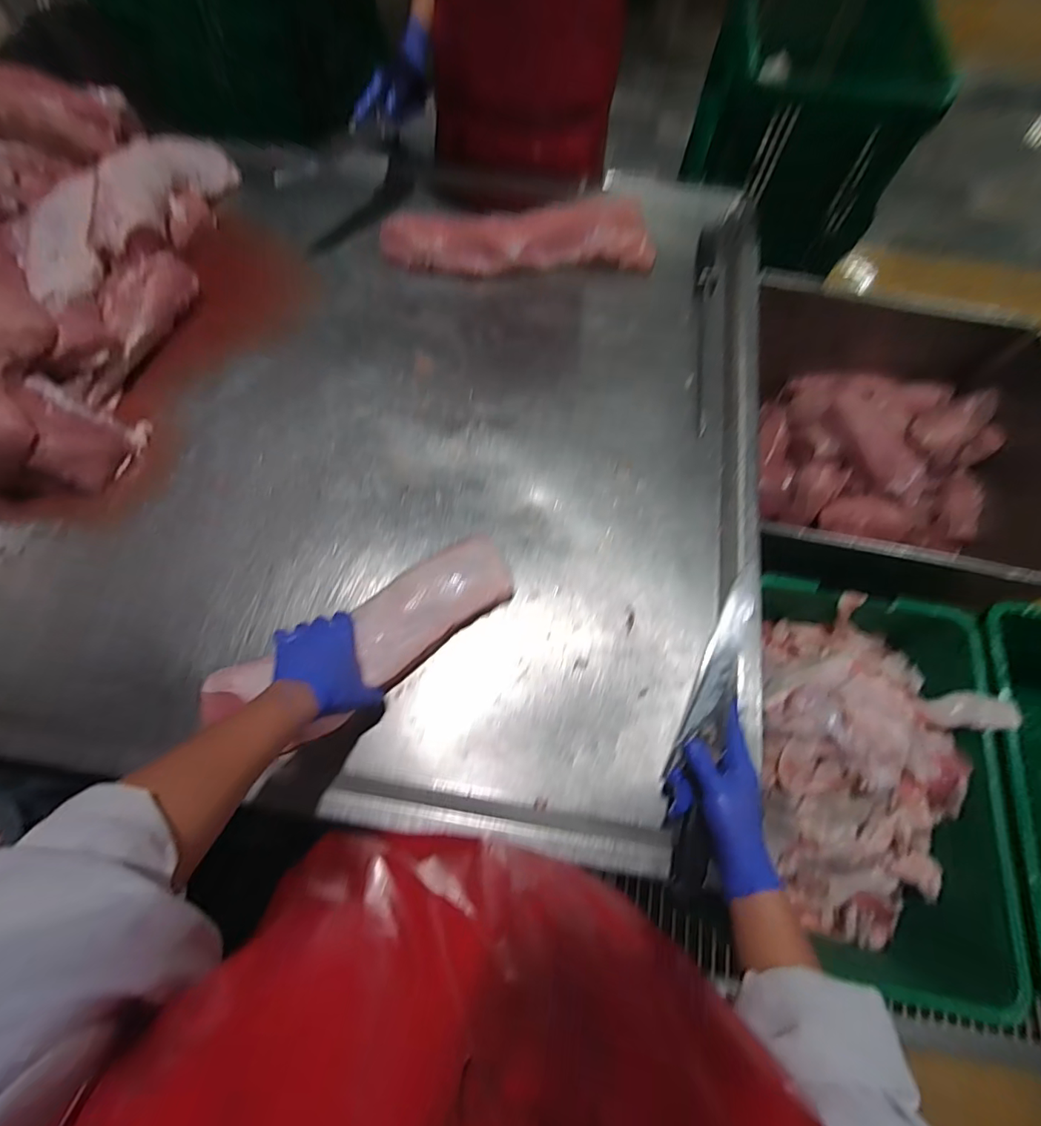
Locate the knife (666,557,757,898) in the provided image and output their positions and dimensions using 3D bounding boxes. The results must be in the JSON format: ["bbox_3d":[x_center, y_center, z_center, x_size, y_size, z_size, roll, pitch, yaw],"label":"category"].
[{"bbox_3d":[0.202,0.165,0.547,0.052,0.018,0.332,16,74,8],"label":"knife"}]

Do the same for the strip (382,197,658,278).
[{"bbox_3d":[-0.005,-0.575,0.908,0.483,0.065,0.115,-1,69,-2],"label":"strip"}]

